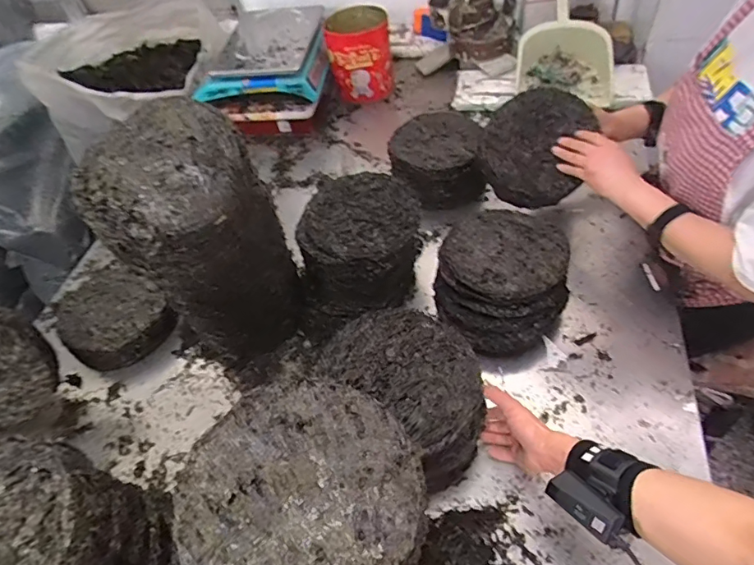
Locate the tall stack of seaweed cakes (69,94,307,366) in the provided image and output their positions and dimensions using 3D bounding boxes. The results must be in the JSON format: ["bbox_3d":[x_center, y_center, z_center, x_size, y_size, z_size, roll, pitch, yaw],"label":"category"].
[{"bbox_3d":[-0.232,-0.037,0.713,0.166,0.394,0.209,11,53,17],"label":"tall stack of seaweed cakes"}]

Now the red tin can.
[{"bbox_3d":[-0.043,-0.601,1.294,0.165,0.187,0.144,-8,50,2],"label":"red tin can"}]

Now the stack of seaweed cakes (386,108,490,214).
[{"bbox_3d":[0.131,-0.266,1.072,0.199,0.115,0.228,-7,50,3],"label":"stack of seaweed cakes"}]

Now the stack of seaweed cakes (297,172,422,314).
[{"bbox_3d":[-0.026,-0.068,0.885,0.202,0.146,0.224,4,52,12],"label":"stack of seaweed cakes"}]

